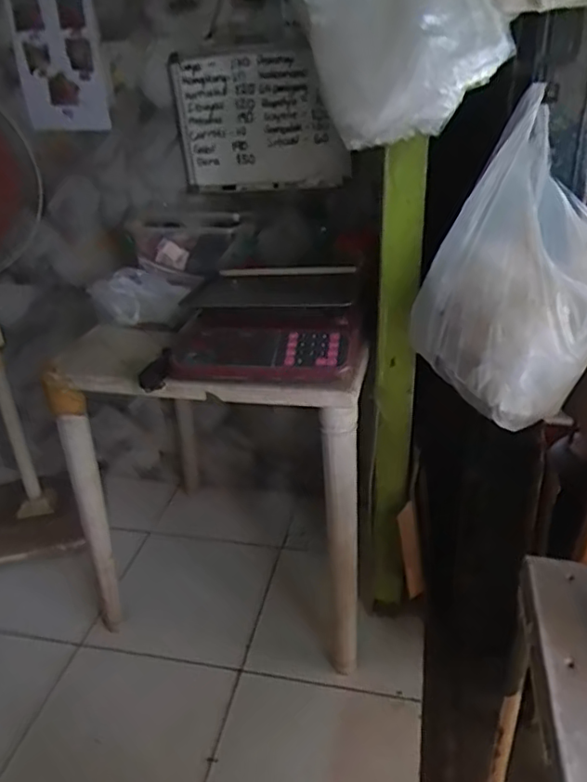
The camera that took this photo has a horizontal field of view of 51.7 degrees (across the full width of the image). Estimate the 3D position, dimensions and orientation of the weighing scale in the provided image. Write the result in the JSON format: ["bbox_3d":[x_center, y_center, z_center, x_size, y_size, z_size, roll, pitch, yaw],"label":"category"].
[{"bbox_3d":[-0.067,-0.134,1.157,0.362,0.104,0.362,-2,28,4],"label":"weighing scale"}]

